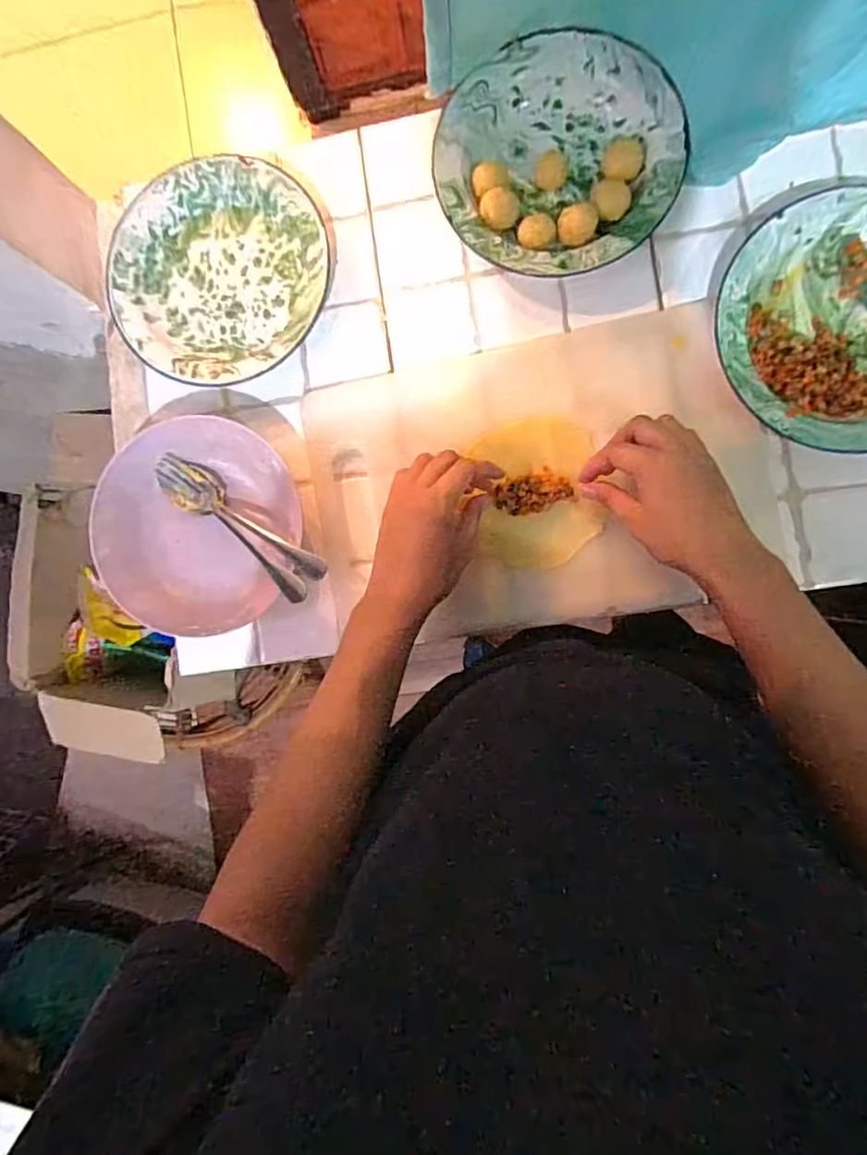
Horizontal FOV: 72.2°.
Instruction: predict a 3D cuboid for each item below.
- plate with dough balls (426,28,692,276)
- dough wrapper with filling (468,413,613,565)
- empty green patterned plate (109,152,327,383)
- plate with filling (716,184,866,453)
[{"bbox_3d":[0.110,-0.370,0.533,0.204,0.034,0.208,0,89,6],"label":"plate with dough balls"},{"bbox_3d":[0.093,-0.076,0.533,0.103,0.019,0.131,-7,89,6],"label":"dough wrapper with filling"},{"bbox_3d":[-0.202,-0.288,0.568,0.210,0.030,0.202,0,89,6],"label":"empty green patterned plate"},{"bbox_3d":[0.345,-0.211,0.496,0.202,0.031,0.210,0,89,6],"label":"plate with filling"}]

